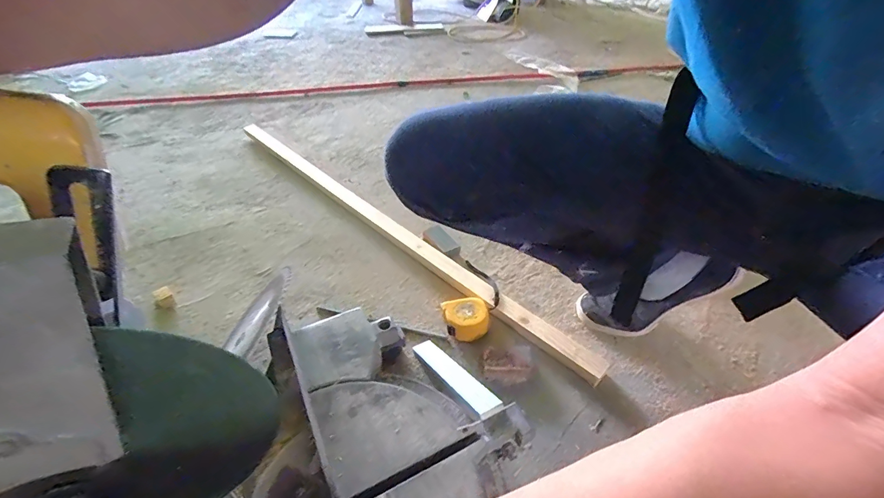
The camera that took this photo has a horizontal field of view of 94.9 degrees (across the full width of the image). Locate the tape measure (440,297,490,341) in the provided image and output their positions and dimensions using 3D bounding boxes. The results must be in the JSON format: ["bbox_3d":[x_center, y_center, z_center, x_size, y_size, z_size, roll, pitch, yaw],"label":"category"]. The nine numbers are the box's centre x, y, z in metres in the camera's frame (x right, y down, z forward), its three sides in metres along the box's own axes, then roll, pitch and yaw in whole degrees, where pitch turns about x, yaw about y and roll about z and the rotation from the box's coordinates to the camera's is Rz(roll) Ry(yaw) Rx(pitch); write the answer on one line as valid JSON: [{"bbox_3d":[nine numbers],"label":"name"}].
[{"bbox_3d":[0.039,0.113,0.657,0.072,0.036,0.066,-5,42,-6],"label":"tape measure"}]

